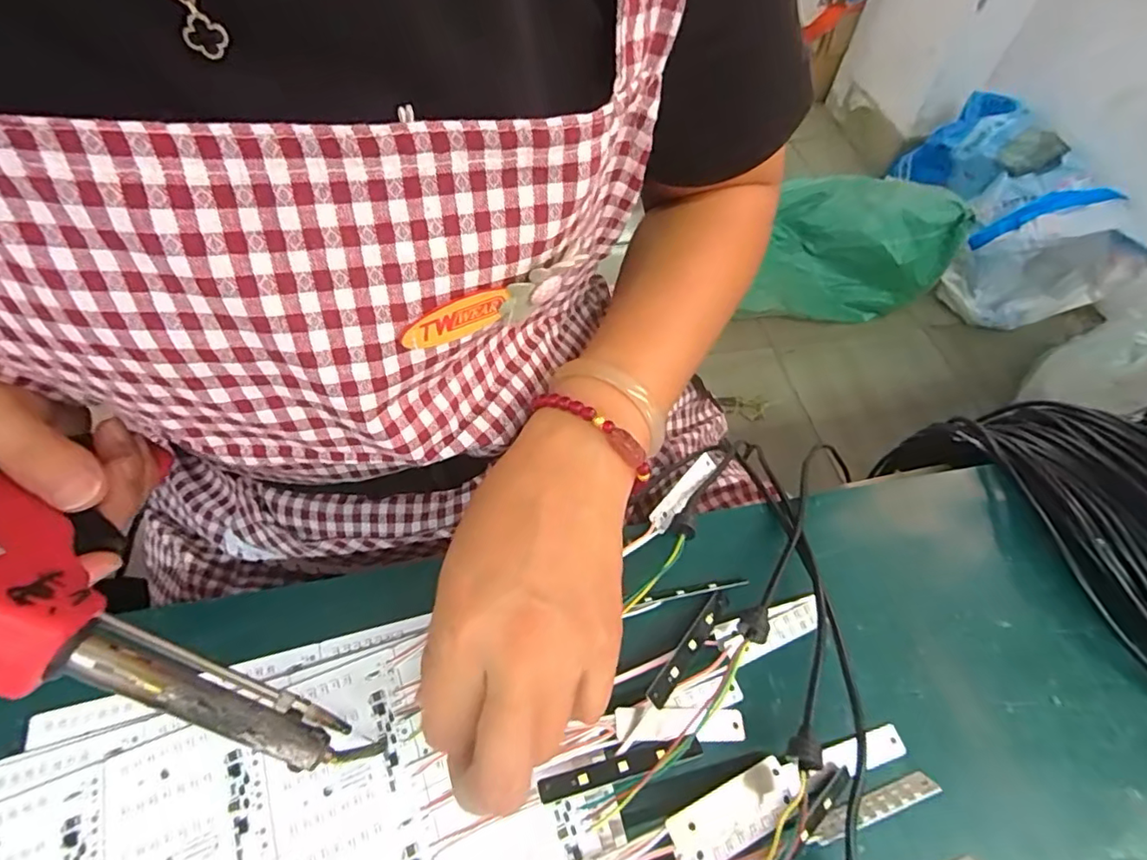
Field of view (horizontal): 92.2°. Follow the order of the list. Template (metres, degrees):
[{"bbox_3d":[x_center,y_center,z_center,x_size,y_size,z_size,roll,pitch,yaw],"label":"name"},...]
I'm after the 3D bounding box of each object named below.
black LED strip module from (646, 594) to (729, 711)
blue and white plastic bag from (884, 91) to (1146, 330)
[{"bbox_3d":[0.054,0.097,0.251,0.009,0.007,0.069,36,46,19],"label":"black LED strip module"},{"bbox_3d":[1.063,-0.557,1.364,0.302,0.304,0.557,3,57,-1],"label":"blue and white plastic bag"}]

